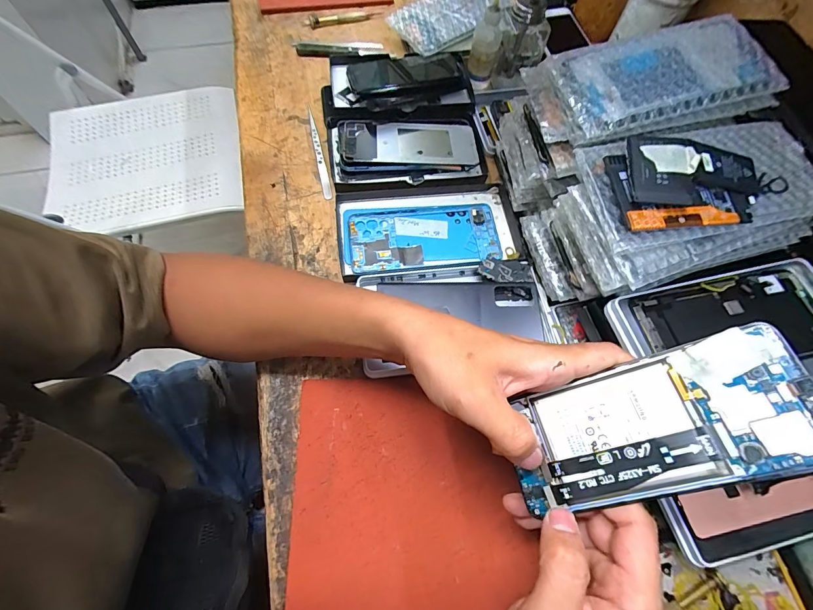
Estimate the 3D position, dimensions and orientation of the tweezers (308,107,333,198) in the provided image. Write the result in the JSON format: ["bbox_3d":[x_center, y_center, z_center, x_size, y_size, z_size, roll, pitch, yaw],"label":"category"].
[{"bbox_3d":[-0.105,-0.184,0.448,0.010,0.017,0.135,-12,67,-8],"label":"tweezers"}]

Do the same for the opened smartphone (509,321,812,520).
[{"bbox_3d":[0.134,0.070,0.211,0.150,0.010,0.070,-27,67,20],"label":"opened smartphone"}]

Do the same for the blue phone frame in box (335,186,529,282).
[{"bbox_3d":[0.026,-0.081,0.415,0.195,0.020,0.105,-6,66,-5],"label":"blue phone frame in box"}]

